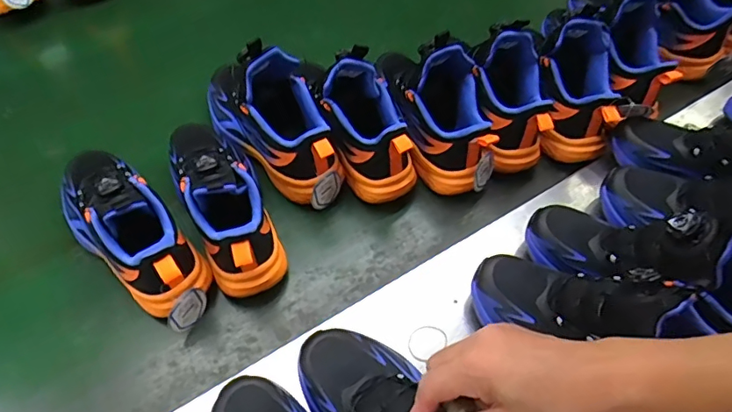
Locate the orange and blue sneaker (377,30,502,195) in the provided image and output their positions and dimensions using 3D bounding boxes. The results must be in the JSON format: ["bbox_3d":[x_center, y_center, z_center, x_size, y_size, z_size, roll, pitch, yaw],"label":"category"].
[{"bbox_3d":[0.083,-0.137,0.634,0.095,0.144,0.234,-15,53,-12],"label":"orange and blue sneaker"}]

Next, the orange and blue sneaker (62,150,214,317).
[{"bbox_3d":[-0.257,0.016,0.534,0.080,0.120,0.226,-37,60,-26],"label":"orange and blue sneaker"}]

